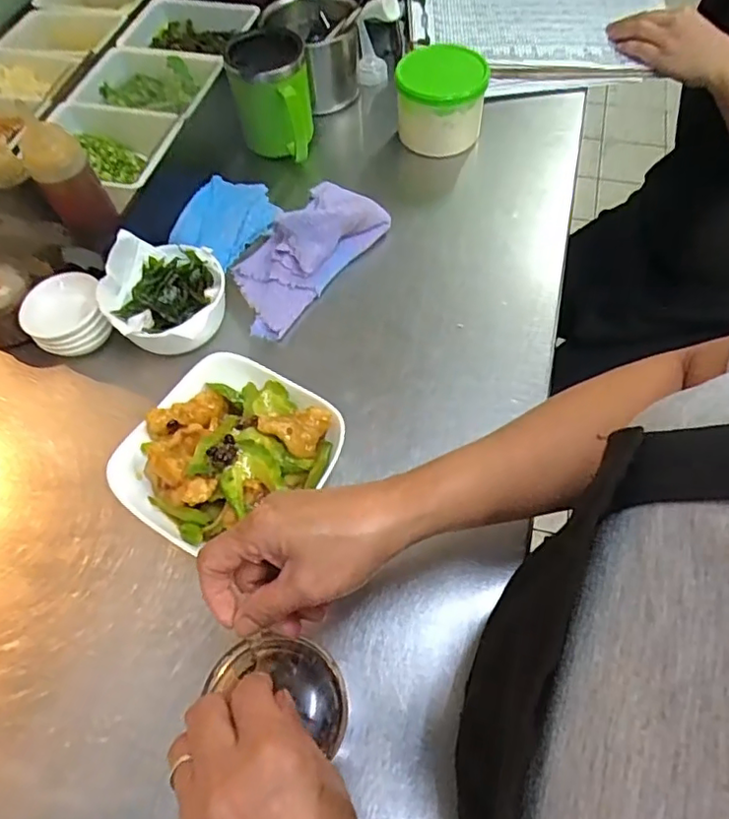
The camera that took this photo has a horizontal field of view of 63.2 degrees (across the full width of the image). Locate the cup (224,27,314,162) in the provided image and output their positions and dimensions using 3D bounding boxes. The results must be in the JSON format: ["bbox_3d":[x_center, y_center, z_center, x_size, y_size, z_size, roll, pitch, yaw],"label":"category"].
[{"bbox_3d":[-0.100,-0.342,0.648,0.081,0.098,0.089,-1,59,2],"label":"cup"}]

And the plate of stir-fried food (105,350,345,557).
[{"bbox_3d":[-0.104,0.036,0.457,0.148,0.060,0.146,24,63,16],"label":"plate of stir-fried food"}]

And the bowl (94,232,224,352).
[{"bbox_3d":[-0.178,-0.098,0.536,0.102,0.065,0.102,-1,59,2],"label":"bowl"}]

